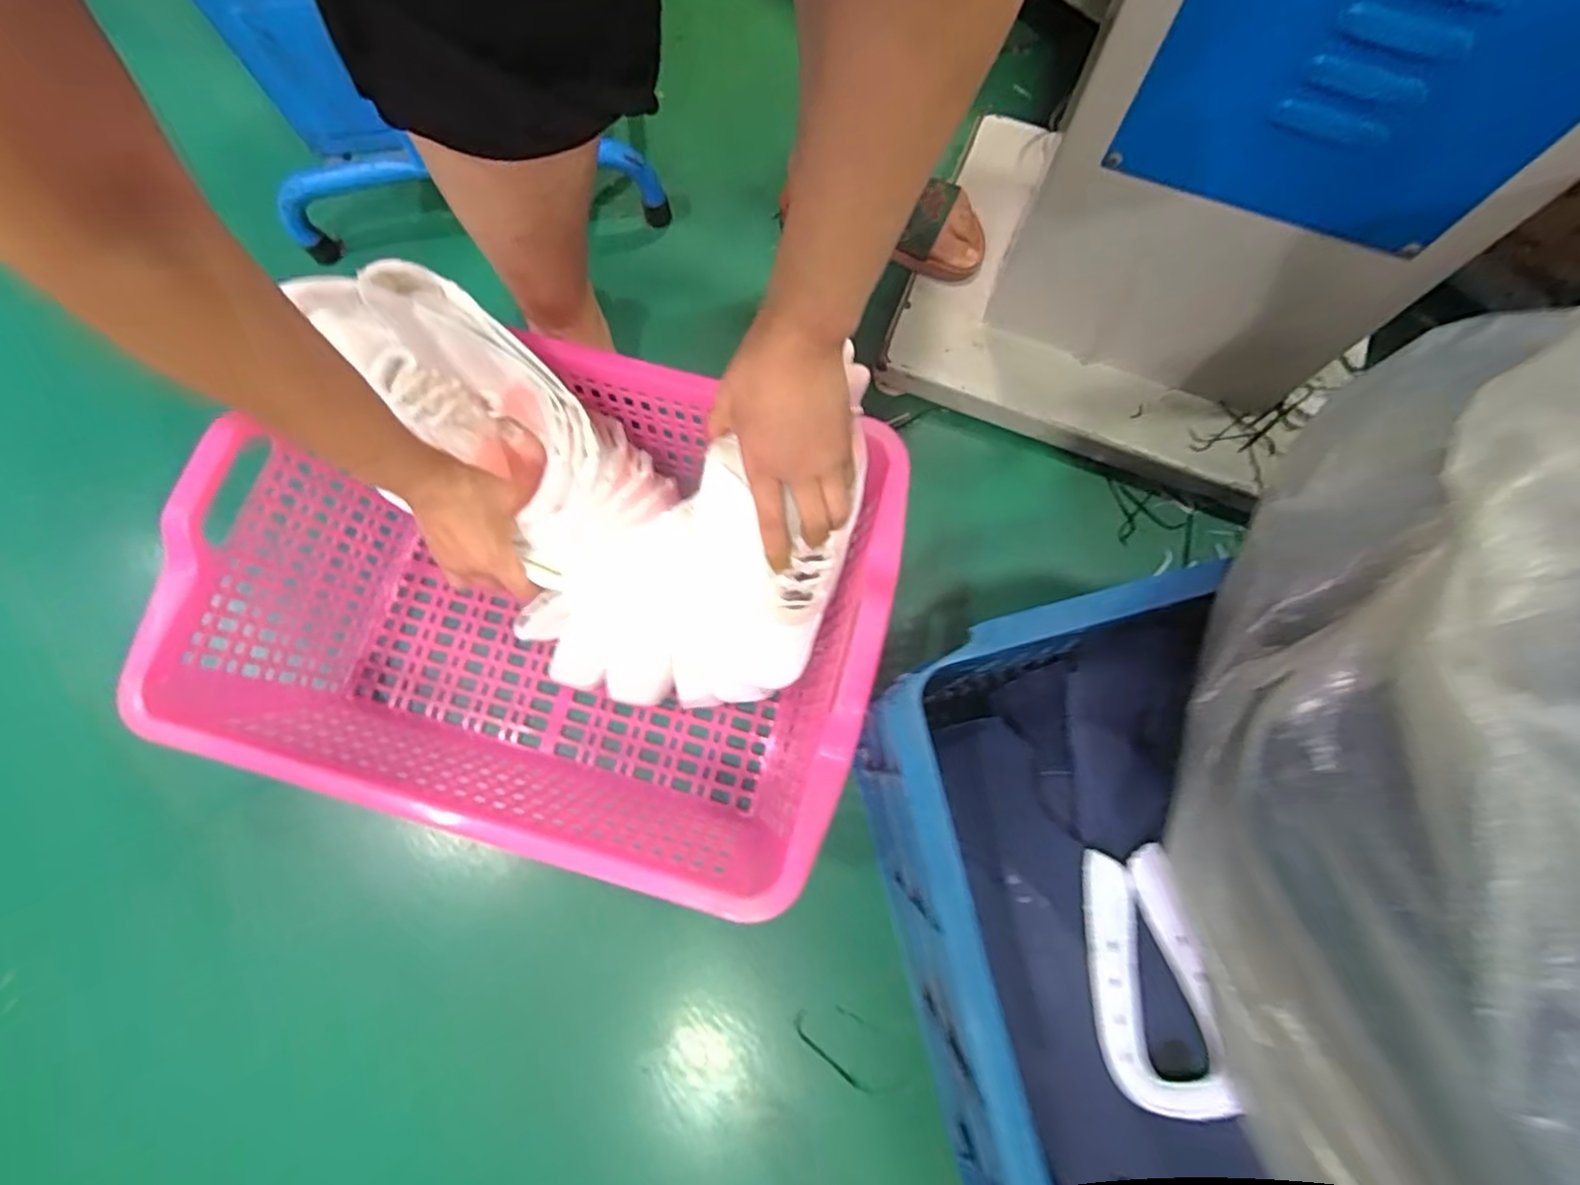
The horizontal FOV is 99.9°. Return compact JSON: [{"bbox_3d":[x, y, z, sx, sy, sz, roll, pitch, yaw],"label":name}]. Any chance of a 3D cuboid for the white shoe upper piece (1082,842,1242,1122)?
[{"bbox_3d":[0.179,0.191,0.332,0.053,0.009,0.115,-9,68,22],"label":"white shoe upper piece"}]

